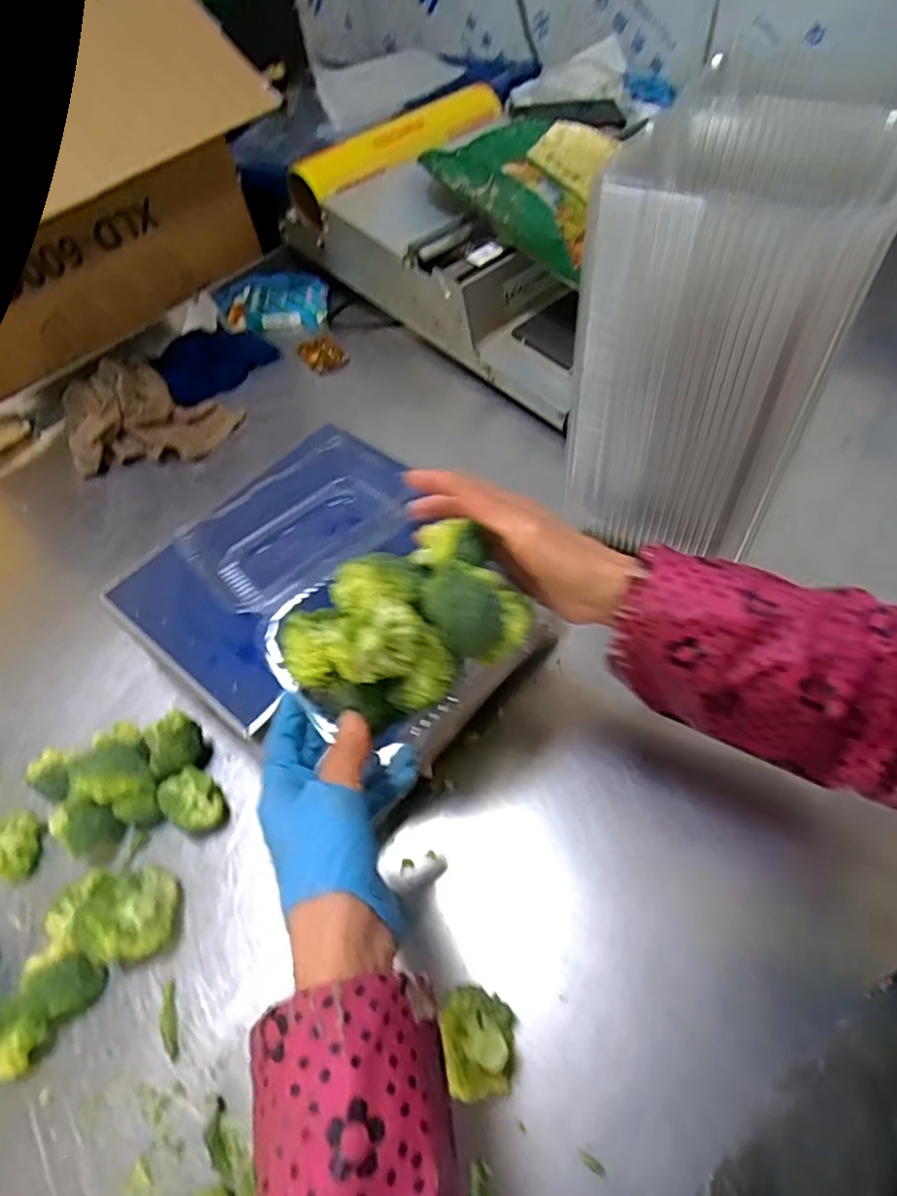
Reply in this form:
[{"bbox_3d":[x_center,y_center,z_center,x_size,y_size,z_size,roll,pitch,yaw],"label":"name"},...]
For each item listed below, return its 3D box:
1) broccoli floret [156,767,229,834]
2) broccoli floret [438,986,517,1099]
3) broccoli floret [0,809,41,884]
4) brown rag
[{"bbox_3d":[-0.212,0.173,0.524,0.054,0.037,0.041,25,60,21],"label":"broccoli floret"},{"bbox_3d":[0.020,0.291,0.407,0.053,0.053,0.063,4,55,7],"label":"broccoli floret"},{"bbox_3d":[-0.358,0.201,0.512,0.041,0.037,0.043,-2,54,3],"label":"broccoli floret"},{"bbox_3d":[-0.388,-0.243,0.798,0.221,0.062,0.159,-7,54,-1],"label":"brown rag"}]

